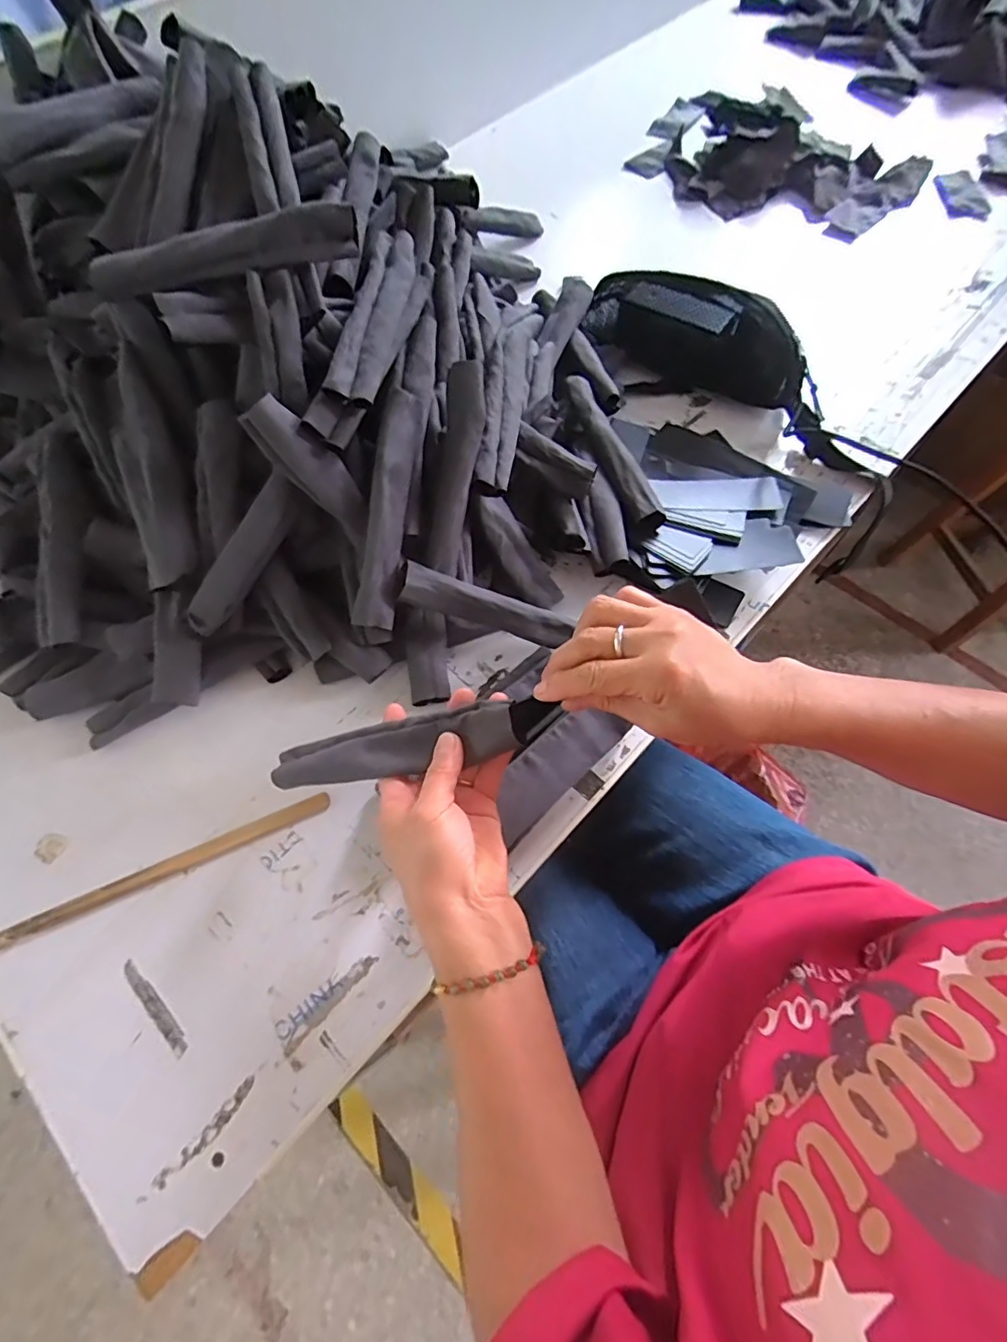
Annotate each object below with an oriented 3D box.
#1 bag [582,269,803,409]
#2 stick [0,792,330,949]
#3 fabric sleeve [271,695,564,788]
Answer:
[{"bbox_3d":[0.221,-0.389,0.654,0.259,0.077,0.072,27,64,12],"label":"bag"},{"bbox_3d":[-0.269,0.159,0.455,0.264,0.012,0.016,-23,66,-9],"label":"stick"},{"bbox_3d":[-0.064,0.051,0.389,0.211,0.018,0.033,-13,61,14],"label":"fabric sleeve"}]

